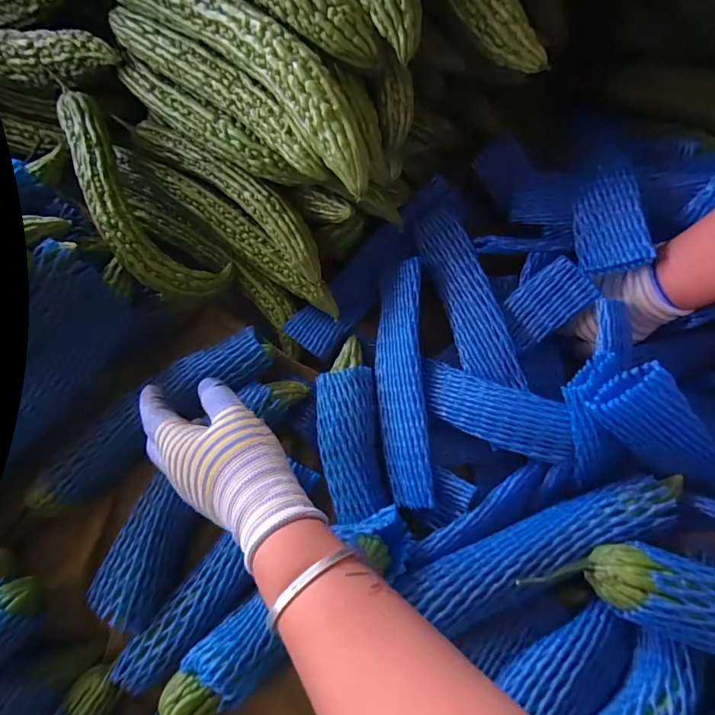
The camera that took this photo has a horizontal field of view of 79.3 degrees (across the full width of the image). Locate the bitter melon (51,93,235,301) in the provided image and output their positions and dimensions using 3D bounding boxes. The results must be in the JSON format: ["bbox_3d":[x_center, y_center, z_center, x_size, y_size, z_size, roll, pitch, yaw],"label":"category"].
[{"bbox_3d":[-0.228,-0.150,0.440,0.077,0.081,0.226,-40,79,-8],"label":"bitter melon"}]

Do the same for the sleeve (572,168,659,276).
[{"bbox_3d":[0.216,-0.117,0.373,0.052,0.013,0.087,-12,70,35],"label":"sleeve"}]

